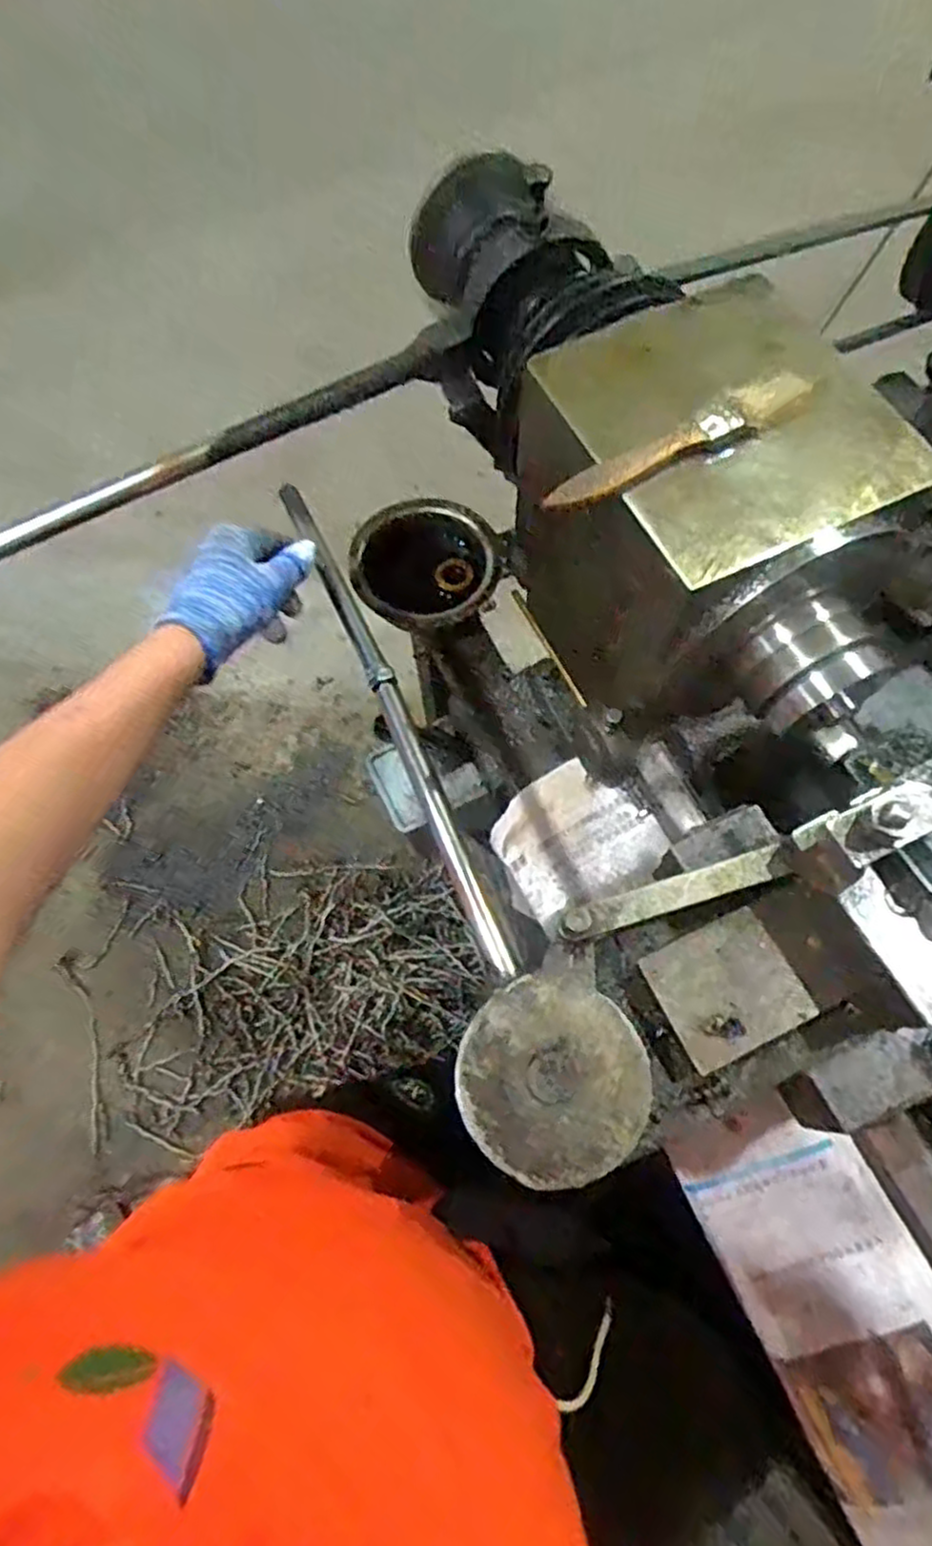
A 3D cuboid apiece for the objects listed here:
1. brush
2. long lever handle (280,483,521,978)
[{"bbox_3d":[0.107,-0.166,0.365,0.149,0.008,0.023,-28,70,-10],"label":"brush"},{"bbox_3d":[-0.056,-0.052,0.497,0.017,0.017,0.401,-23,67,-8],"label":"long lever handle"}]

